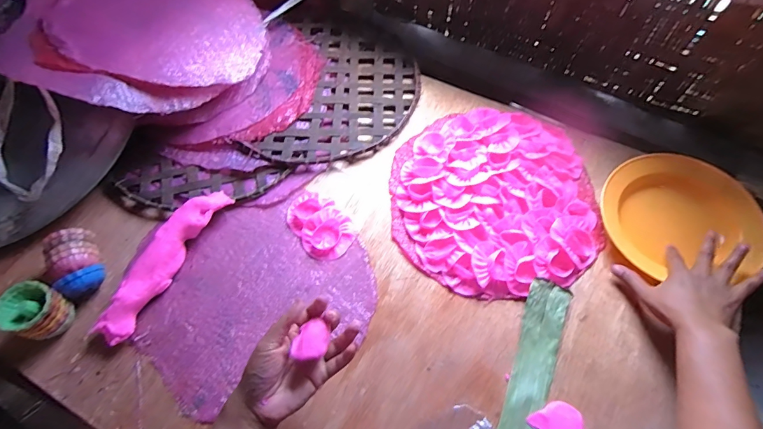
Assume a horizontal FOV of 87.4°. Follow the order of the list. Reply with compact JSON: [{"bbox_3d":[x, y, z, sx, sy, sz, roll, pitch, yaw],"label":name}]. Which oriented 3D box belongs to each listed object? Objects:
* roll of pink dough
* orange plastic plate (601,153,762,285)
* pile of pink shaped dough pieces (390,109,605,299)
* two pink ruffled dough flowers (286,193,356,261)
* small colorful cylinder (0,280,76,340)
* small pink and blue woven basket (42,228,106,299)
[{"bbox_3d":[-0.309,0.060,0.566,0.048,0.046,0.242,24,65,13],"label":"roll of pink dough"},{"bbox_3d":[0.443,0.004,0.590,0.211,0.038,0.211,-5,76,21],"label":"orange plastic plate"},{"bbox_3d":[0.180,-0.035,0.636,0.313,0.033,0.319,-2,62,0],"label":"pile of pink shaped dough pieces"},{"bbox_3d":[-0.095,0.013,0.613,0.078,0.023,0.116,-34,66,-16],"label":"two pink ruffled dough flowers"},{"bbox_3d":[-0.451,0.127,0.526,0.060,0.067,0.060,0,62,1],"label":"small colorful cylinder"},{"bbox_3d":[-0.433,0.069,0.560,0.066,0.049,0.087,-33,66,-16],"label":"small pink and blue woven basket"}]

